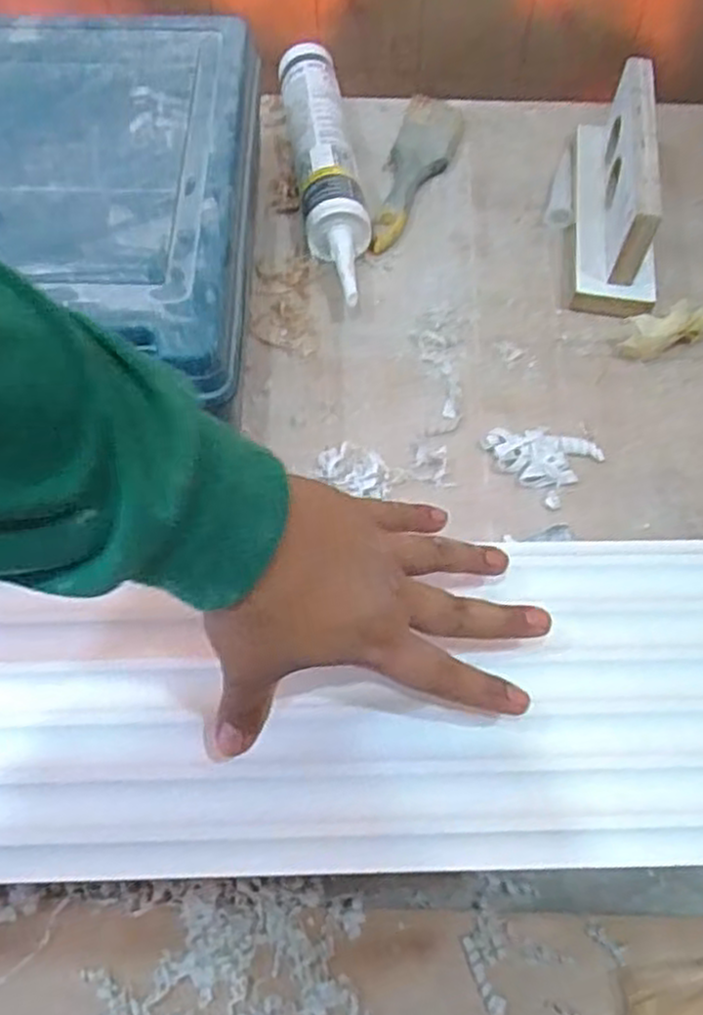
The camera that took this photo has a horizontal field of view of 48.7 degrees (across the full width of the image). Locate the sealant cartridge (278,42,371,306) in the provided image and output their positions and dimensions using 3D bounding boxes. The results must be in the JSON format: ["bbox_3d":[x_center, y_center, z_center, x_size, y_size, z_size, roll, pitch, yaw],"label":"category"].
[{"bbox_3d":[-0.020,-0.266,0.614,0.046,0.050,0.264,-7,61,-7],"label":"sealant cartridge"}]

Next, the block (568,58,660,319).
[{"bbox_3d":[0.208,-0.249,0.593,0.055,0.090,0.212,9,60,3],"label":"block"}]

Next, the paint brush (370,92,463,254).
[{"bbox_3d":[0.051,-0.280,0.648,0.051,0.010,0.194,16,61,7],"label":"paint brush"}]

